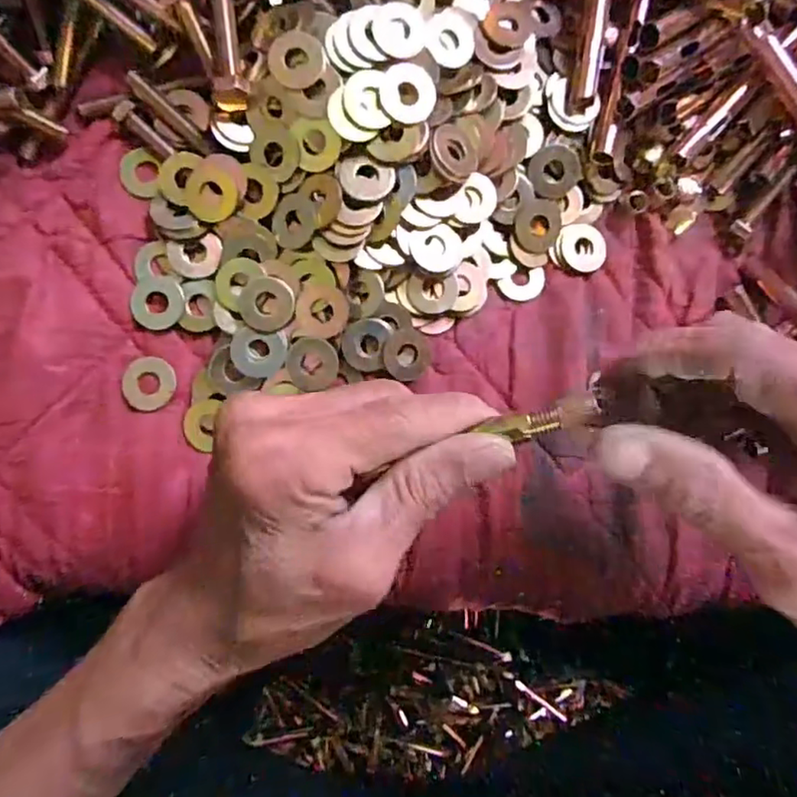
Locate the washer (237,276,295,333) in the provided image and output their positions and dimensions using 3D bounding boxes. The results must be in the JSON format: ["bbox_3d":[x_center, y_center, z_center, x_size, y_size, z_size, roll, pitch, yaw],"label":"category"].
[{"bbox_3d":[-0.060,-0.043,0.280,0.025,0.004,0.025,1,80,-7],"label":"washer"}]

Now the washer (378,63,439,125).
[{"bbox_3d":[0.004,-0.133,0.267,0.024,0.004,0.024,-2,104,-8],"label":"washer"}]

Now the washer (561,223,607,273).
[{"bbox_3d":[0.094,-0.076,0.308,0.023,0.004,0.024,-4,88,-6],"label":"washer"}]

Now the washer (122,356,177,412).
[{"bbox_3d":[-0.116,-0.007,0.283,0.022,0.004,0.025,21,86,-5],"label":"washer"}]

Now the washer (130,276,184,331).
[{"bbox_3d":[-0.111,-0.044,0.283,0.024,0.004,0.024,0,88,-6],"label":"washer"}]

